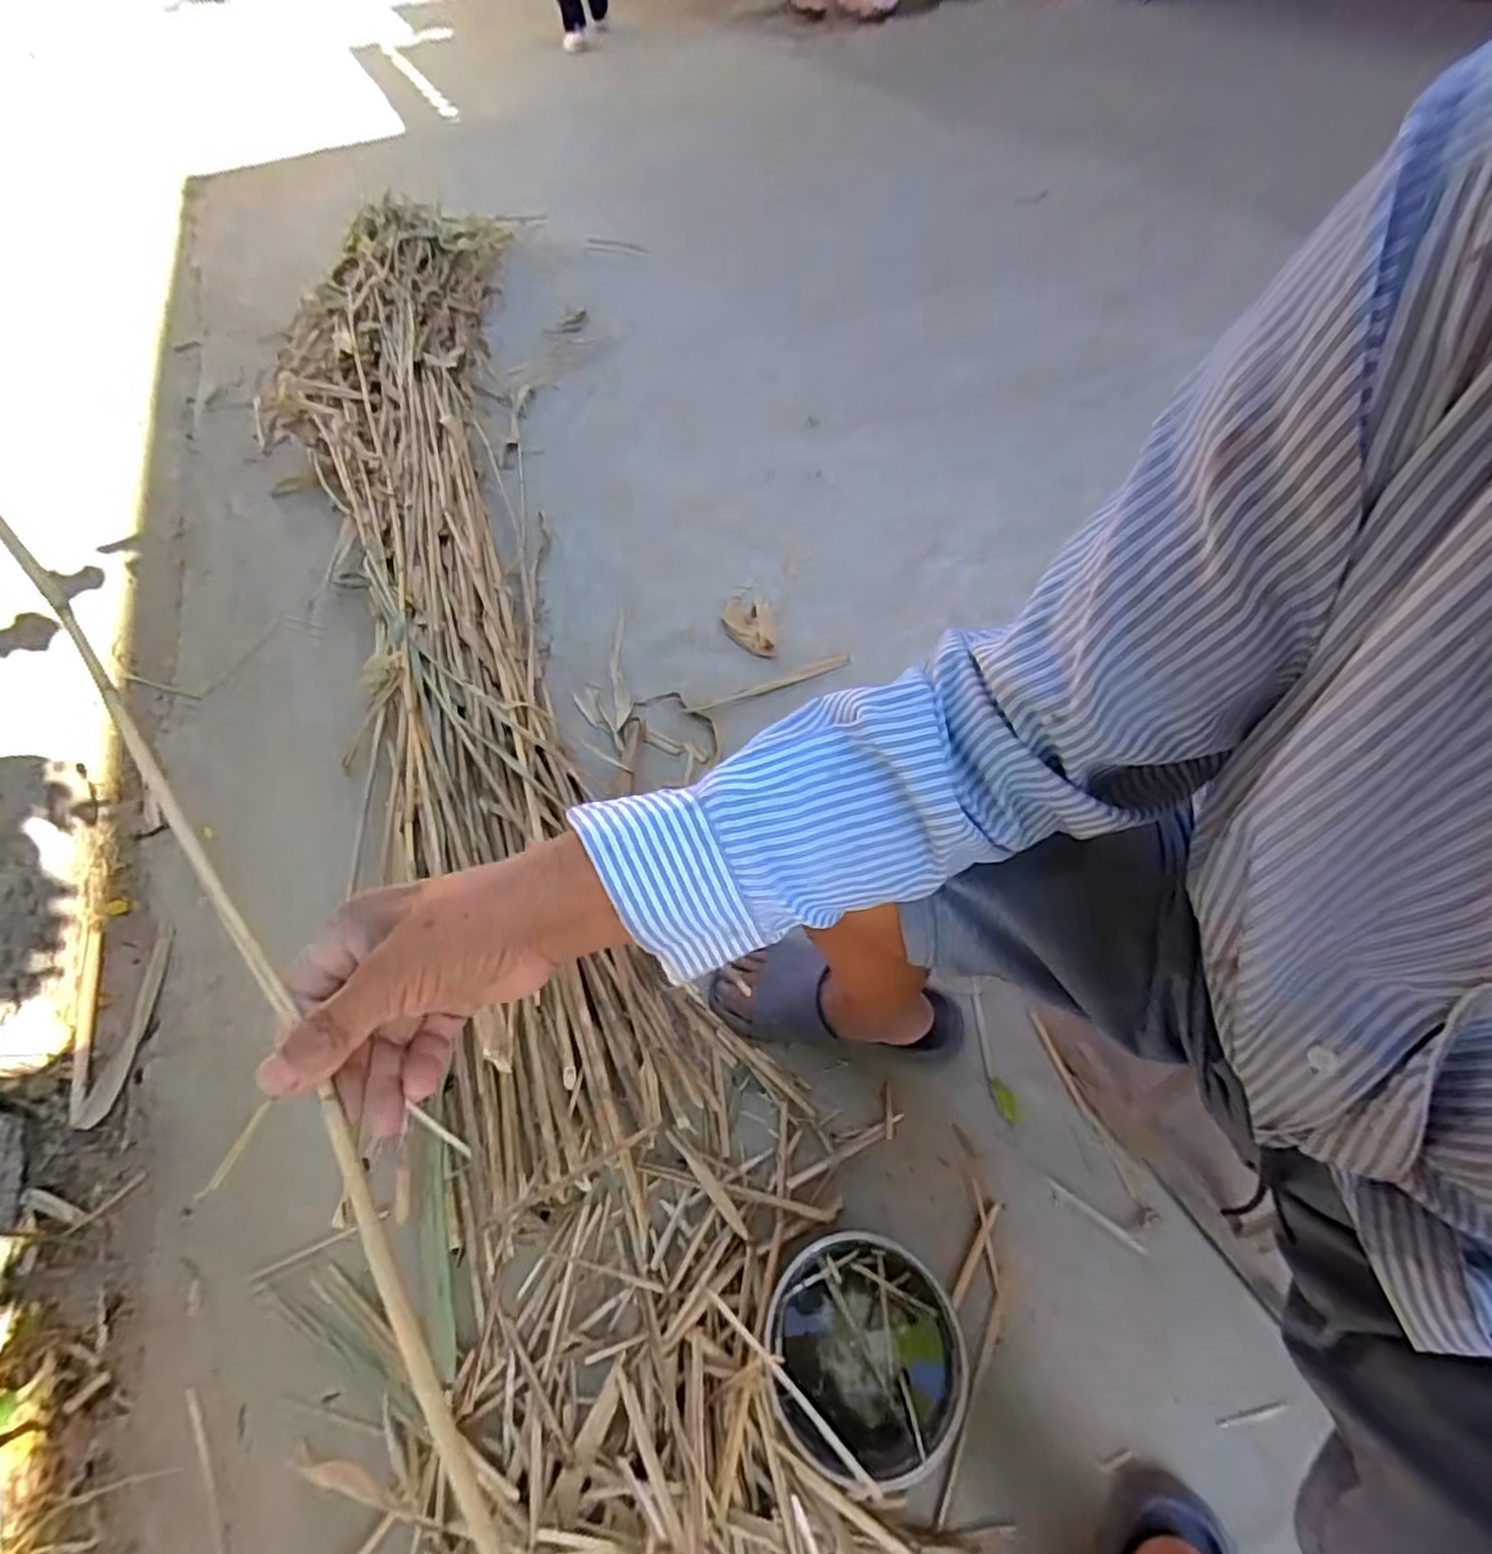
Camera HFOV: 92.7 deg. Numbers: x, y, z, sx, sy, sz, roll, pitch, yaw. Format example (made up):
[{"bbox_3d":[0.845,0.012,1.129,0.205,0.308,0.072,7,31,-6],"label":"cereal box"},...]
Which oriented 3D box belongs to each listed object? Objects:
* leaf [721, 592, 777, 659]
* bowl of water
[{"bbox_3d":[0.002,-0.260,1.171,0.080,0.019,0.162,-9,53,-2],"label":"leaf"},{"bbox_3d":[0.100,0.488,0.608,0.159,0.075,0.156,-2,53,3],"label":"bowl of water"}]

